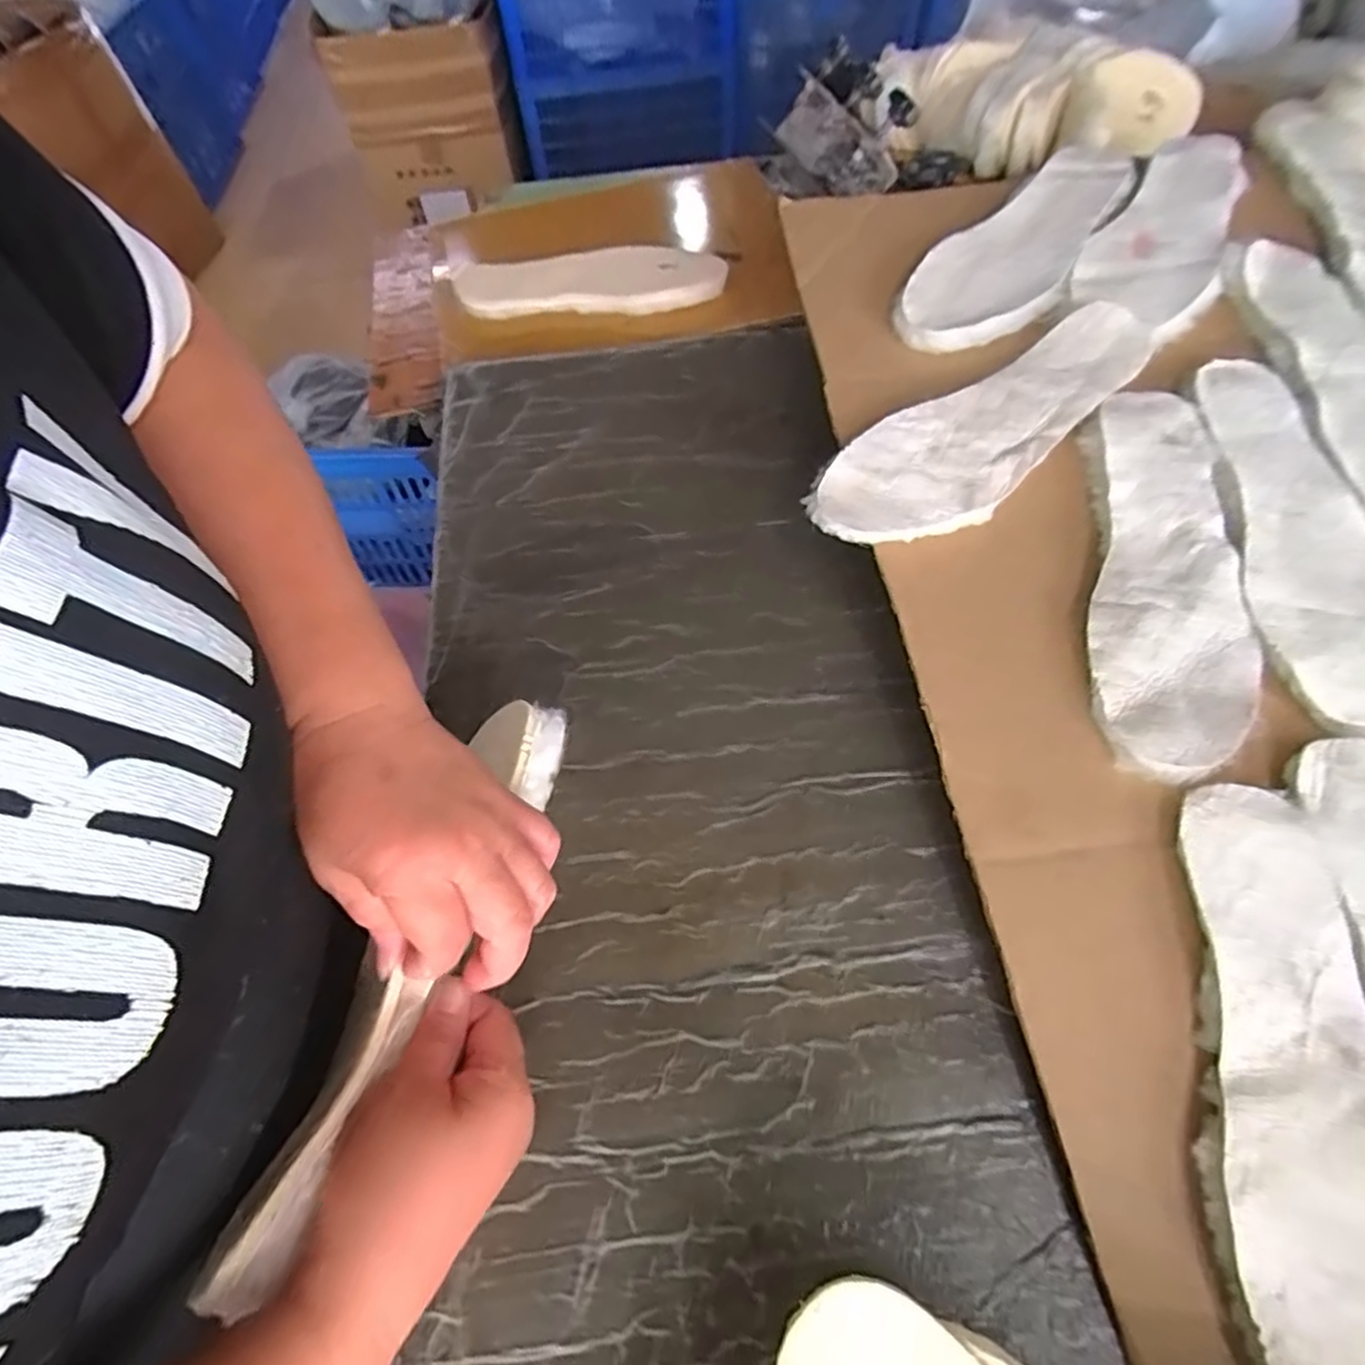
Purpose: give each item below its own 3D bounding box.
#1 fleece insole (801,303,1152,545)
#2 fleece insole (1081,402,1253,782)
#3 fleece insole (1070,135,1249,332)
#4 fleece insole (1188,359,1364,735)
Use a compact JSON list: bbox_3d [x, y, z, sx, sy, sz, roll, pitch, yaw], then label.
[{"bbox_3d":[0.217,-0.175,0.483,0.276,0.012,0.091,-31,70,-8],"label":"fleece insole"},{"bbox_3d":[0.300,-0.071,0.432,0.085,0.010,0.271,9,67,10],"label":"fleece insole"},{"bbox_3d":[0.396,-0.370,0.560,0.094,0.025,0.260,32,65,21],"label":"fleece insole"},{"bbox_3d":[0.395,-0.100,0.440,0.091,0.012,0.271,3,66,4],"label":"fleece insole"}]

